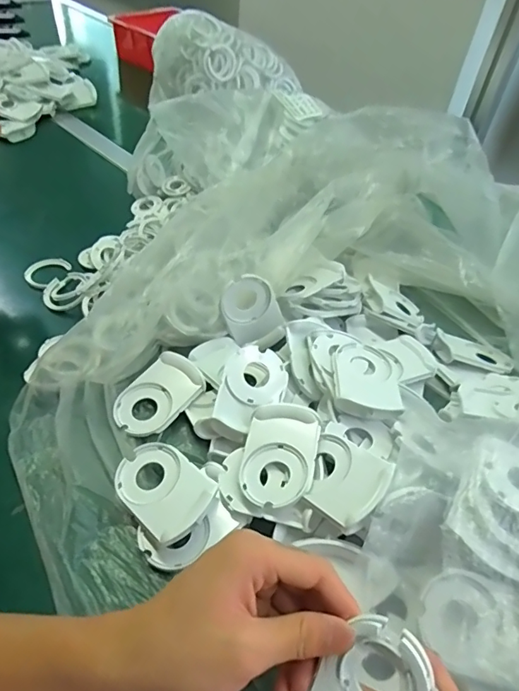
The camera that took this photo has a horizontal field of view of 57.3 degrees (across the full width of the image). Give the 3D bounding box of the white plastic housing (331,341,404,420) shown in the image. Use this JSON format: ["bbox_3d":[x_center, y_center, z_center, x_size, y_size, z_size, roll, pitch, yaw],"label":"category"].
[{"bbox_3d":[0.093,0.027,0.421,0.058,0.023,0.086,7,45,0],"label":"white plastic housing"}]

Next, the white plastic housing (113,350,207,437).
[{"bbox_3d":[-0.093,0.044,0.430,0.058,0.015,0.081,35,59,26],"label":"white plastic housing"}]

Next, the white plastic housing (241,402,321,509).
[{"bbox_3d":[0.016,0.084,0.370,0.056,0.014,0.082,12,45,5],"label":"white plastic housing"}]

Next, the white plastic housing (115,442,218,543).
[{"bbox_3d":[-0.075,0.110,0.368,0.082,0.022,0.055,37,60,27],"label":"white plastic housing"}]

